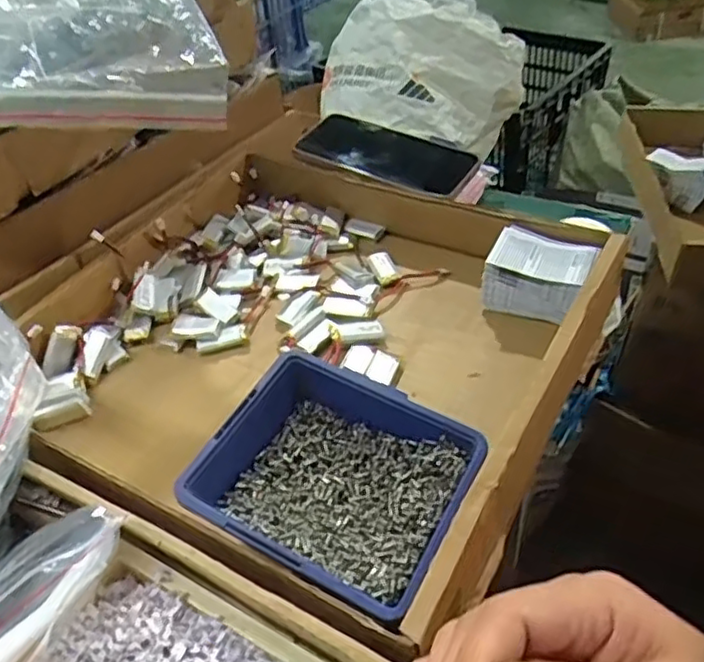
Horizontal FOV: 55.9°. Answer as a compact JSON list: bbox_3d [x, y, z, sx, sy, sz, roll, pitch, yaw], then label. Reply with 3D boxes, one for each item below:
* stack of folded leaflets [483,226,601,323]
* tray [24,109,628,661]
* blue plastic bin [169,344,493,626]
[{"bbox_3d":[0.144,-0.045,0.510,0.072,0.046,0.056,20,51,26],"label":"stack of folded leaflets"},{"bbox_3d":[-0.034,-0.009,0.502,0.381,0.064,0.367,21,51,26],"label":"tray"},{"bbox_3d":[-0.006,0.088,0.384,0.137,0.057,0.125,18,50,24],"label":"blue plastic bin"}]

